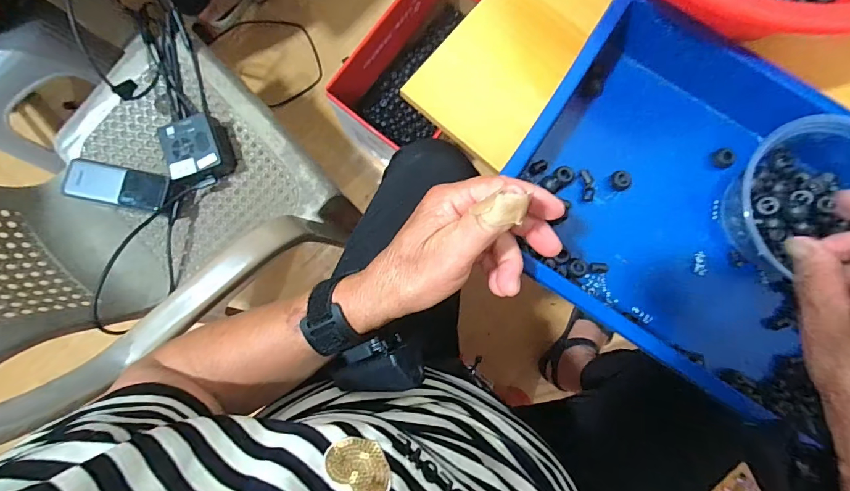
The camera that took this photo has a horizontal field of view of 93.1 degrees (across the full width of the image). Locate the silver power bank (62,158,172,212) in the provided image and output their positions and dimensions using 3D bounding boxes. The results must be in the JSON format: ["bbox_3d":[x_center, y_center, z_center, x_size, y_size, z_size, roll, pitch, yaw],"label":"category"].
[{"bbox_3d":[-0.415,-0.081,0.542,0.122,0.021,0.051,11,85,-13],"label":"silver power bank"}]

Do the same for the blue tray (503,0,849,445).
[{"bbox_3d":[0.253,-0.020,0.356,0.352,0.098,0.221,34,86,3],"label":"blue tray"}]

